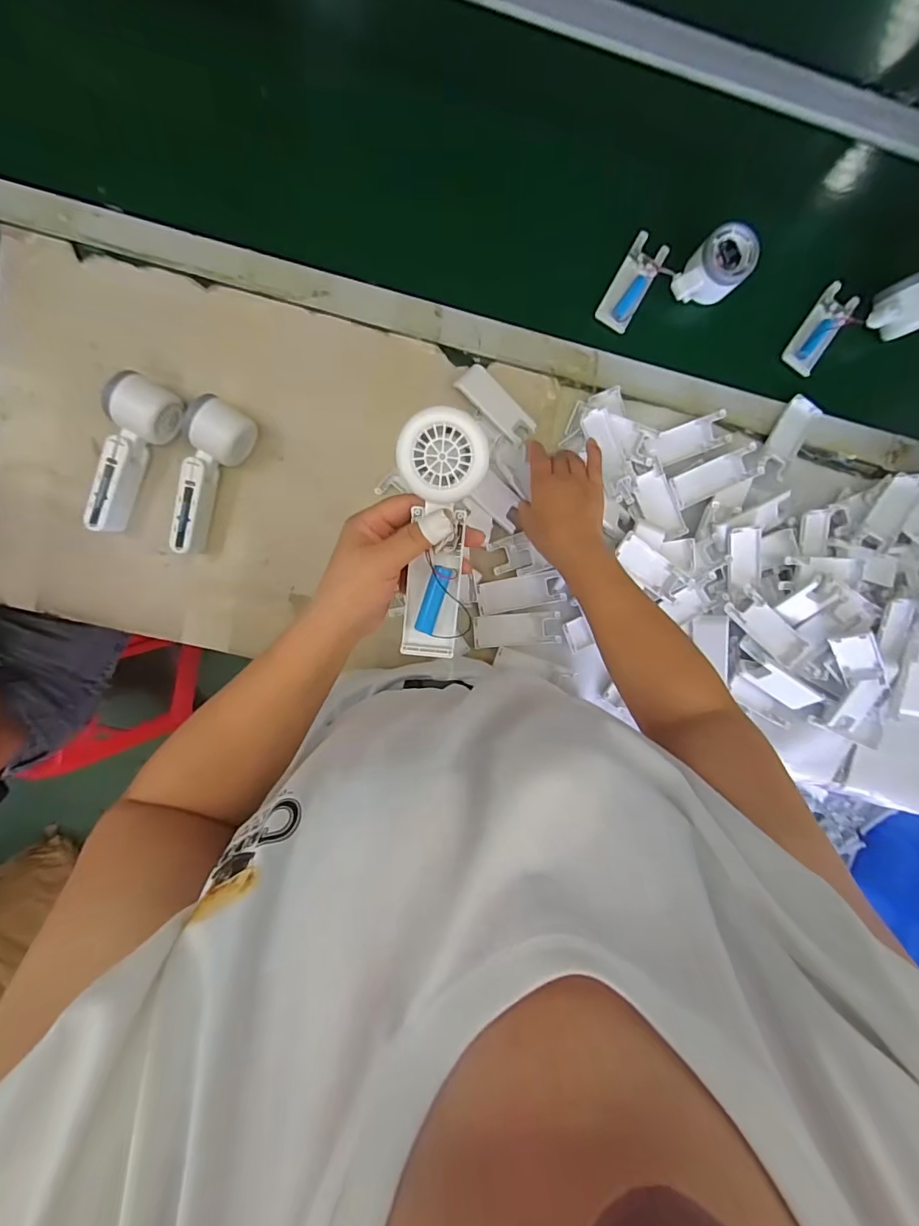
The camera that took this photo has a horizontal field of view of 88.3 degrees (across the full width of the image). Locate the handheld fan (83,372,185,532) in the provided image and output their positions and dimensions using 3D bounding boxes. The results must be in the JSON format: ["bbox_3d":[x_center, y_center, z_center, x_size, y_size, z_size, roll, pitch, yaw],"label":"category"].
[{"bbox_3d":[-0.355,-0.167,0.516,0.054,0.056,0.167,20,97,-5],"label":"handheld fan"}]

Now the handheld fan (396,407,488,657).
[{"bbox_3d":[-0.014,-0.049,0.323,0.051,0.028,0.163,3,116,-3],"label":"handheld fan"}]

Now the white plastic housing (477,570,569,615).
[{"bbox_3d":[0.072,-0.024,0.574,0.101,0.020,0.040,-11,99,-1],"label":"white plastic housing"}]

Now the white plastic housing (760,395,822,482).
[{"bbox_3d":[0.397,-0.211,0.567,0.037,0.016,0.109,32,83,-6],"label":"white plastic housing"}]

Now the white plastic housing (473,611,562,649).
[{"bbox_3d":[0.070,0.021,0.582,0.104,0.013,0.040,-3,98,-2],"label":"white plastic housing"}]

